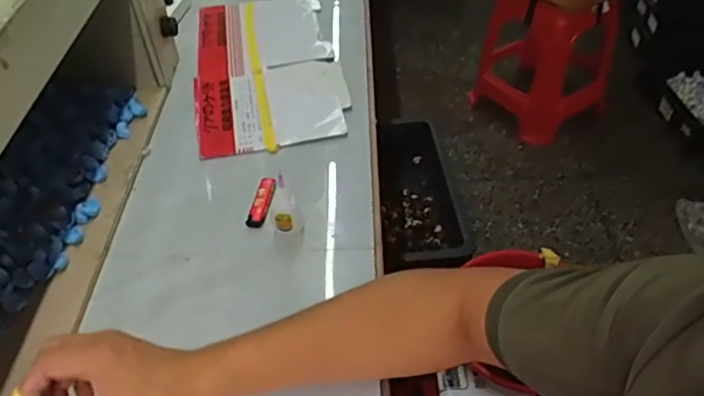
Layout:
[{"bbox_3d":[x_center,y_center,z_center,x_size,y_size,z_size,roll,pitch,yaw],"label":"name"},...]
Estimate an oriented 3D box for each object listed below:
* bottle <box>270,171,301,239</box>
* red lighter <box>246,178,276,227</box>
[{"bbox_3d":[-0.078,0.010,0.669,0.031,0.076,0.029,-10,46,-6],"label":"bottle"},{"bbox_3d":[-0.109,0.003,0.719,0.023,0.011,0.078,6,46,9],"label":"red lighter"}]

